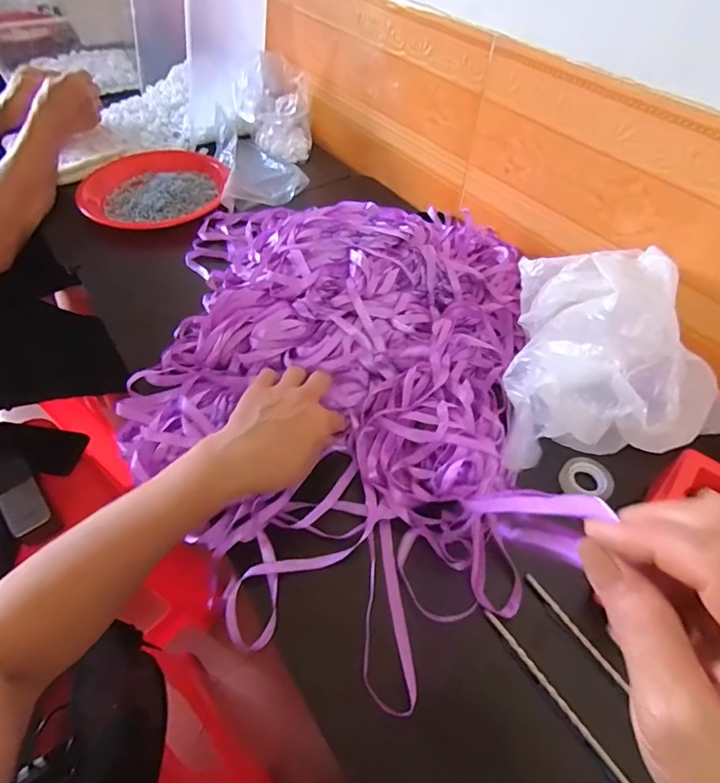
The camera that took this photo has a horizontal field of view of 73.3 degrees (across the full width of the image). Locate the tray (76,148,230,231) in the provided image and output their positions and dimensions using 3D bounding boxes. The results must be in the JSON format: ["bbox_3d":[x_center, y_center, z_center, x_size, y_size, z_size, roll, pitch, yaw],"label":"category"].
[{"bbox_3d":[-0.342,-0.342,0.804,0.231,0.034,0.256,-23,55,-19],"label":"tray"}]

